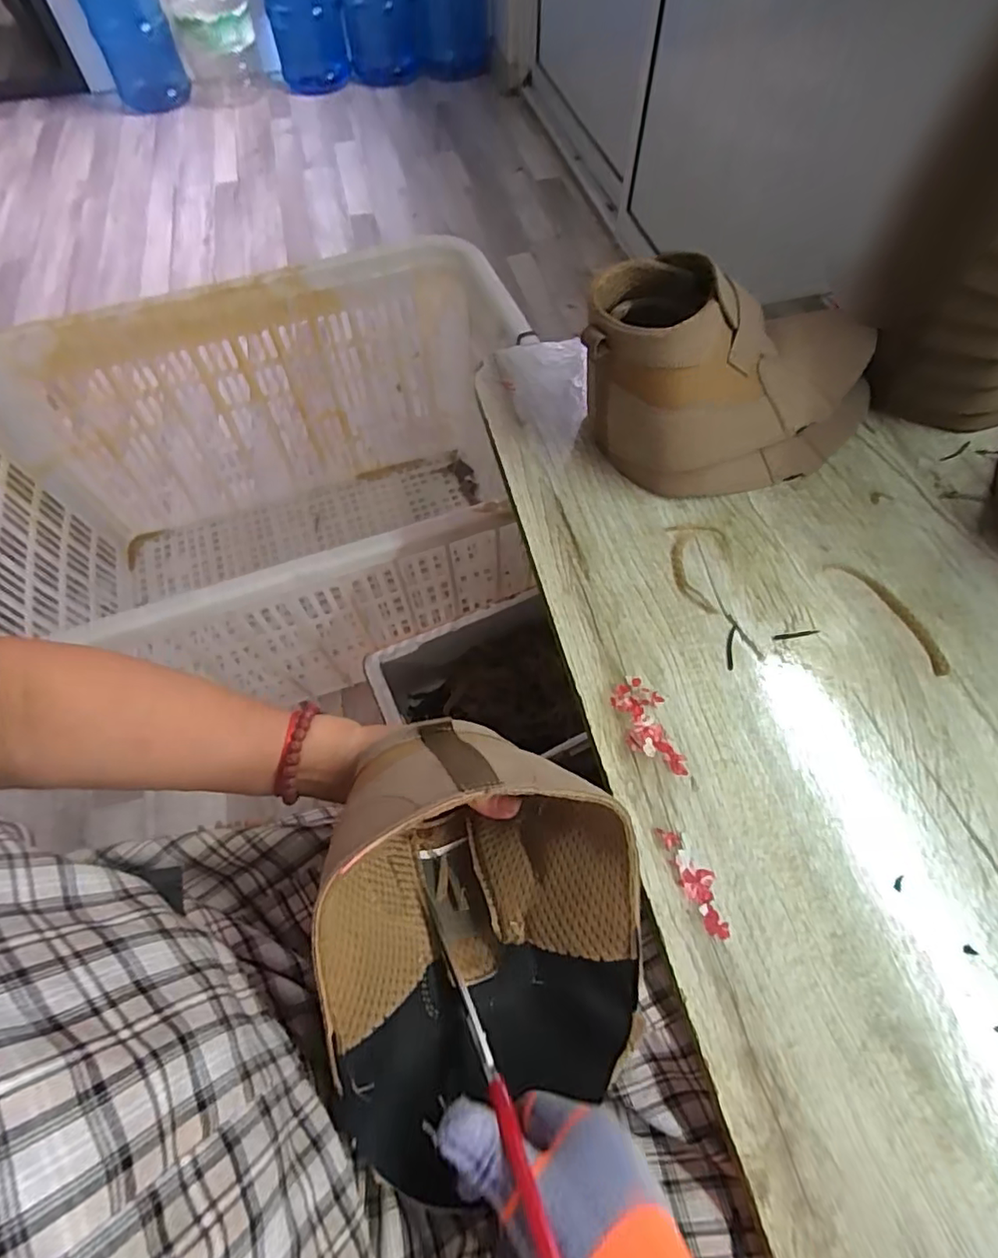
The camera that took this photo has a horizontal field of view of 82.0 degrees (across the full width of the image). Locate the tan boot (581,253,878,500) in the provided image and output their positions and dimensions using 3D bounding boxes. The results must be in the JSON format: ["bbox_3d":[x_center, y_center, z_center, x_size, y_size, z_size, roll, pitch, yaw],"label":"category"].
[{"bbox_3d":[0.192,-0.199,0.456,0.253,0.139,0.121,-10,63,-6],"label":"tan boot"}]

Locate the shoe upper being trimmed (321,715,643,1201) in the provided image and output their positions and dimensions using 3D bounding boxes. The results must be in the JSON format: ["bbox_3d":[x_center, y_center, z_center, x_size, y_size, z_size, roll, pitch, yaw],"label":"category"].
[{"bbox_3d":[-0.003,0.158,0.293,0.151,0.126,0.209,0,62,0],"label":"shoe upper being trimmed"}]

